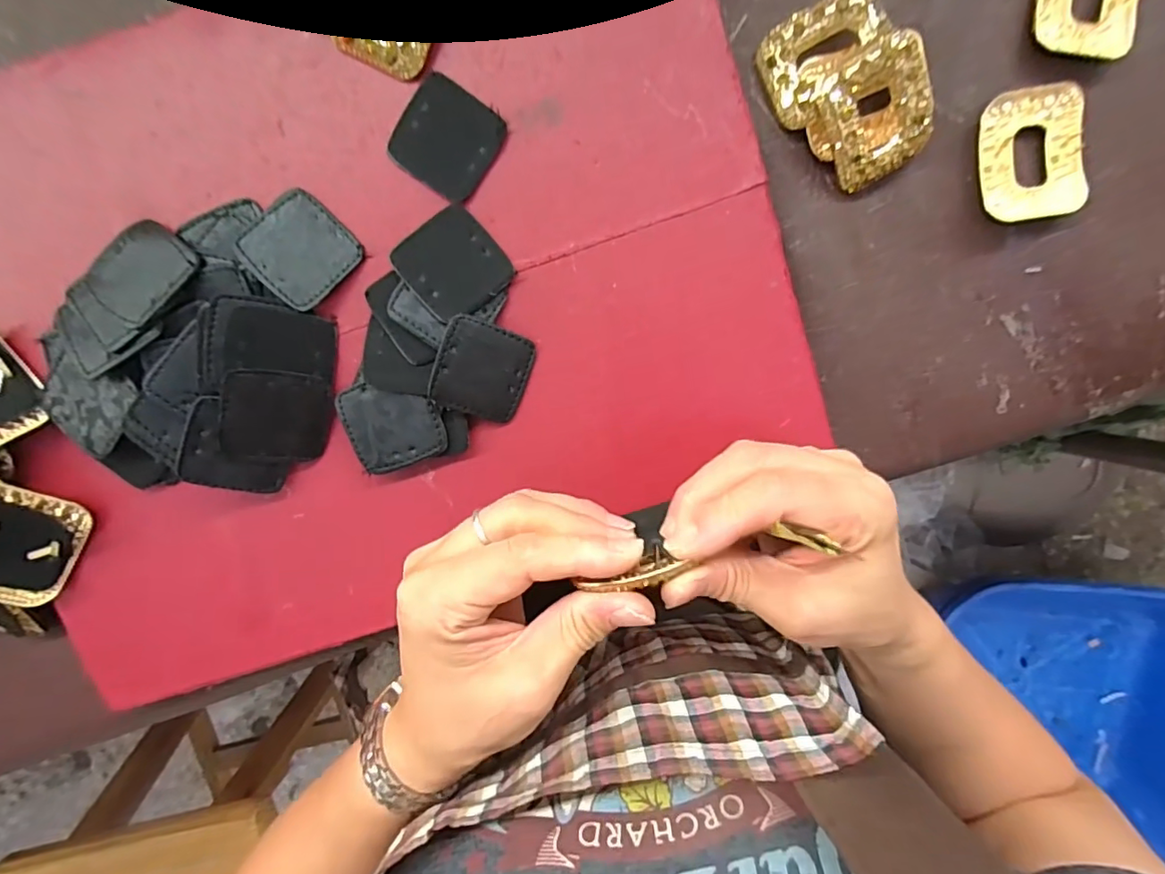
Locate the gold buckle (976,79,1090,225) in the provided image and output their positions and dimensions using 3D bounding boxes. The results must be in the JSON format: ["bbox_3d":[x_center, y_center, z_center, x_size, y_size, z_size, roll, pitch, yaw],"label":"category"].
[{"bbox_3d":[0.216,-0.136,0.261,0.044,0.010,0.060,-10,98,1],"label":"gold buckle"}]

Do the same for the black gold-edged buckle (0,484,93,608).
[{"bbox_3d":[-0.271,0.054,0.259,0.046,0.013,0.055,28,95,-29],"label":"black gold-edged buckle"}]

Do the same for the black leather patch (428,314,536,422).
[{"bbox_3d":[-0.047,-0.032,0.257,0.044,0.004,0.042,17,97,-26],"label":"black leather patch"}]

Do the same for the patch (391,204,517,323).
[{"bbox_3d":[-0.060,-0.080,0.252,0.044,0.004,0.044,-43,95,-9],"label":"patch"}]

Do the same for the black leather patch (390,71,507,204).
[{"bbox_3d":[-0.062,-0.137,0.248,0.043,0.004,0.044,33,97,-5],"label":"black leather patch"}]

